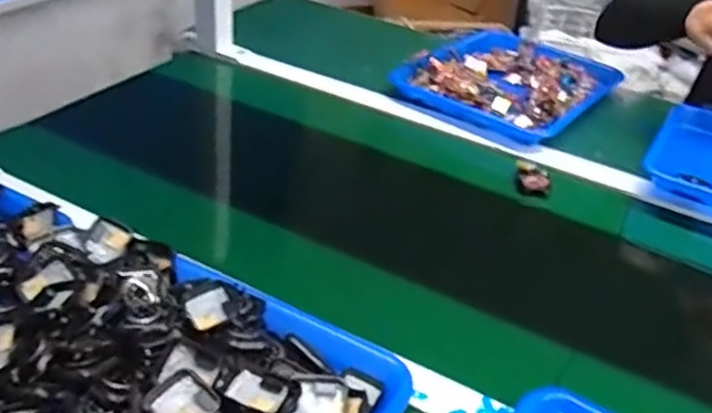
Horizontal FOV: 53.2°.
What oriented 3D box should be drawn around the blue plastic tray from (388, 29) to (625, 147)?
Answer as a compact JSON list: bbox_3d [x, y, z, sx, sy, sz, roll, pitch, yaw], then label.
[{"bbox_3d":[0.230,-0.187,1.050,0.253,0.032,0.307,29,41,29],"label":"blue plastic tray"}]

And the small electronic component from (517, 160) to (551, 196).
[{"bbox_3d":[0.211,-0.033,0.847,0.038,0.017,0.052,8,35,4],"label":"small electronic component"}]

